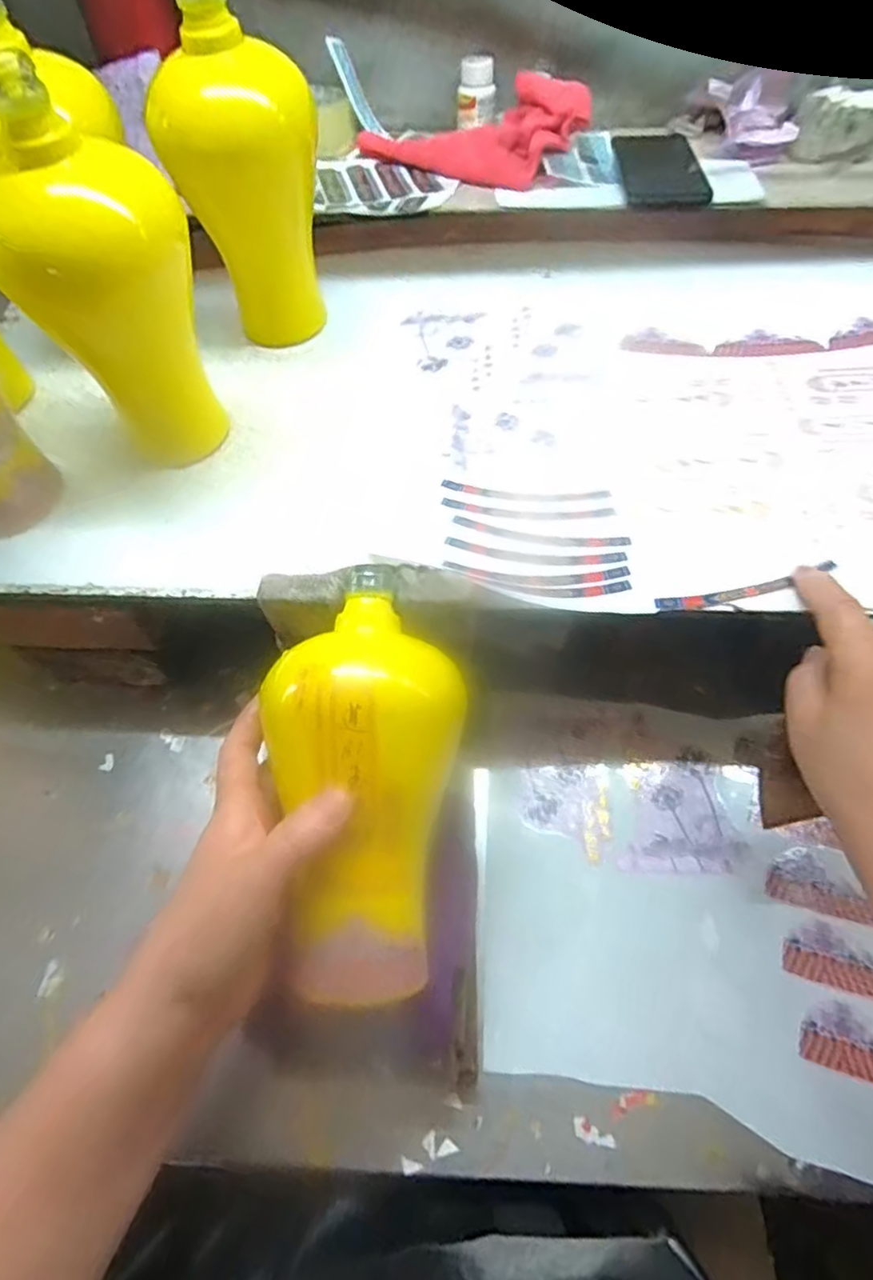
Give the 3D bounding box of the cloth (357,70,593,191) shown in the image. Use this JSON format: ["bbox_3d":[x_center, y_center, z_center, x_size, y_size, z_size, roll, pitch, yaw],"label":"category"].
[{"bbox_3d":[0.038,-0.512,0.632,0.194,0.047,0.138,39,71,20],"label":"cloth"}]

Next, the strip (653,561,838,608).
[{"bbox_3d":[0.180,-0.030,0.368,0.108,0.004,0.011,-13,61,-2],"label":"strip"}]

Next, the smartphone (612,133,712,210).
[{"bbox_3d":[0.215,-0.464,0.624,0.074,0.007,0.192,2,54,4],"label":"smartphone"}]

